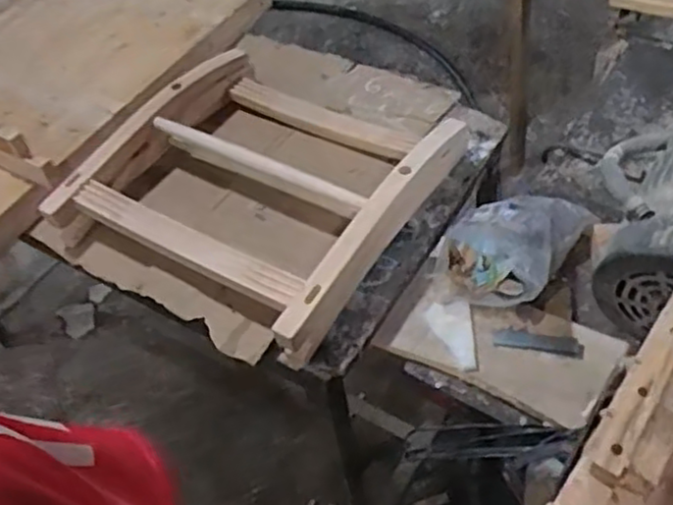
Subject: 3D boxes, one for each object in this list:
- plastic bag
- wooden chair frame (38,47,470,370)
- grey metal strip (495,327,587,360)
[{"bbox_3d":[0.253,-0.021,1.020,0.151,0.099,0.224,24,56,26],"label":"plastic bag"},{"bbox_3d":[-0.118,-0.122,1.091,0.480,0.095,0.459,23,55,25],"label":"wooden chair frame"},{"bbox_3d":[0.270,0.120,0.960,0.116,0.006,0.033,7,44,17],"label":"grey metal strip"}]

